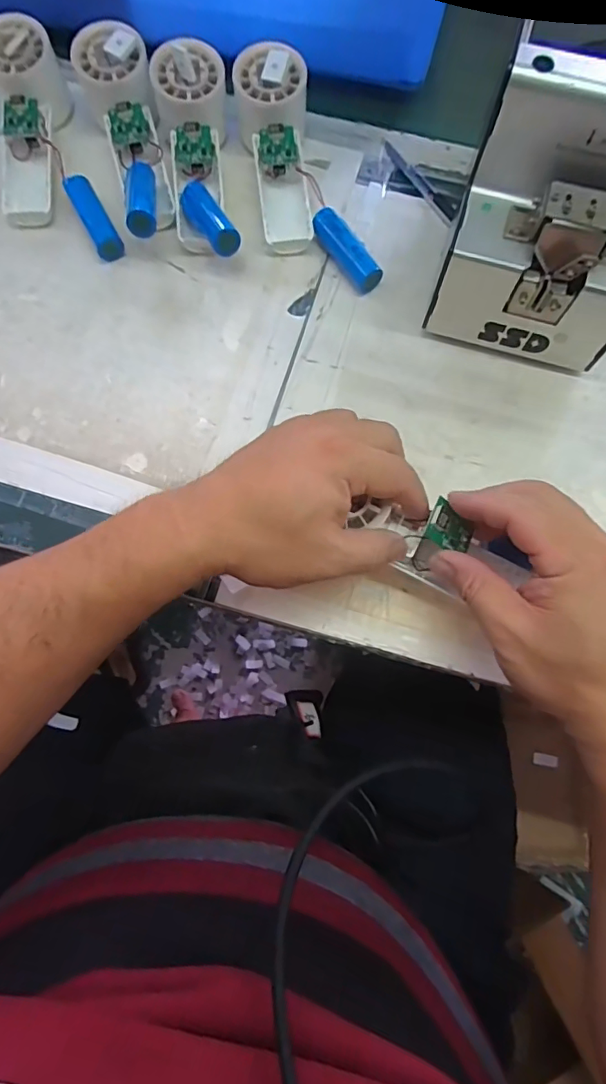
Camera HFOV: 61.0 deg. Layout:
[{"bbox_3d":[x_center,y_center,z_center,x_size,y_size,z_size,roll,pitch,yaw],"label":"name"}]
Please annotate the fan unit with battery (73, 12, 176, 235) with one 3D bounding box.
[{"bbox_3d":[-0.134,-0.320,0.410,0.052,0.056,0.176,-18,77,-4],"label":"fan unit with battery"}]

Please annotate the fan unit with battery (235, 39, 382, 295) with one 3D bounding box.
[{"bbox_3d":[-0.006,-0.287,0.402,0.066,0.056,0.196,-20,77,-4],"label":"fan unit with battery"}]

